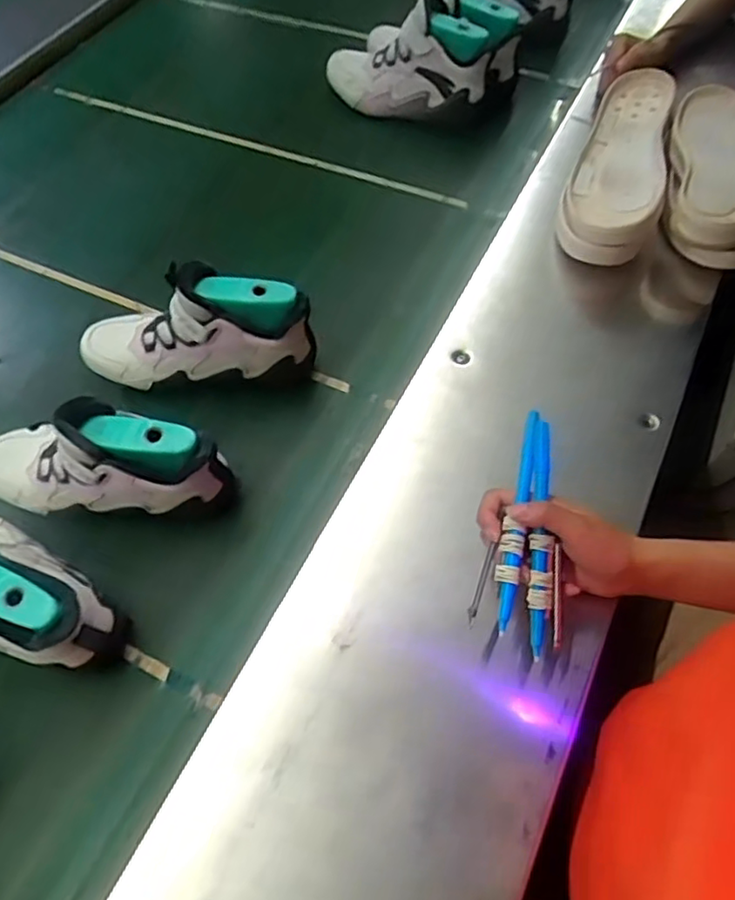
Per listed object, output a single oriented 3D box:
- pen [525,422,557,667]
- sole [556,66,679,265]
[{"bbox_3d":[0.126,0.063,0.456,0.016,0.018,0.167,4,76,7],"label":"pen"},{"bbox_3d":[0.281,-0.319,0.697,0.100,0.056,0.255,16,61,14],"label":"sole"}]

